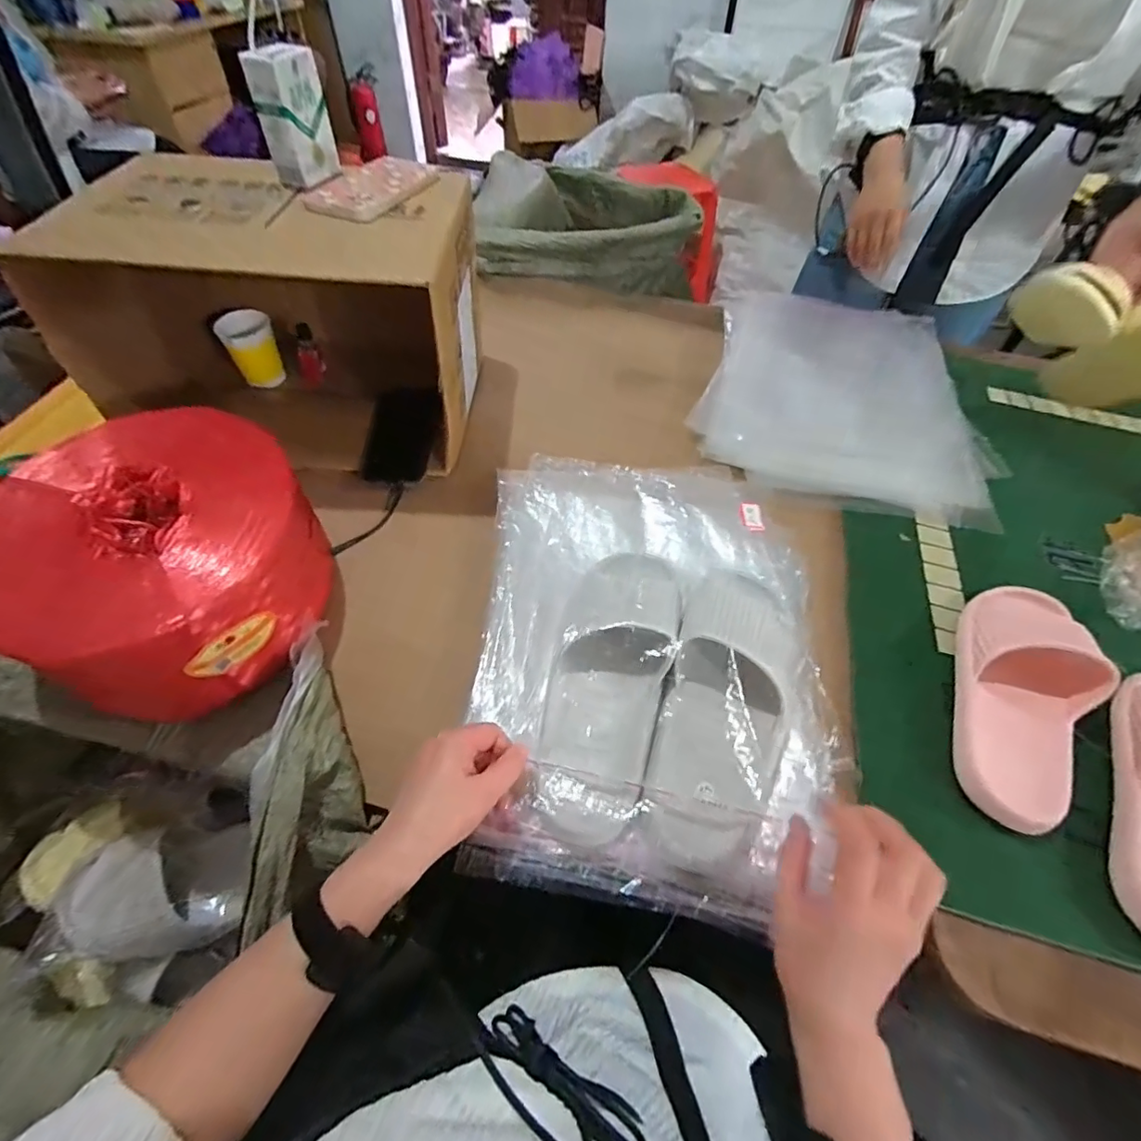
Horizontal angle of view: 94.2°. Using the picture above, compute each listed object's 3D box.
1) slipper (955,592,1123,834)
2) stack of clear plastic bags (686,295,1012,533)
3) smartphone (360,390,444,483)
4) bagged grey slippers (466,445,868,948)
[{"bbox_3d":[0.420,0.109,0.487,0.103,0.063,0.259,22,55,14],"label":"slipper"},{"bbox_3d":[0.405,-0.283,0.799,0.390,0.039,0.489,12,53,8],"label":"stack of clear plastic bags"},{"bbox_3d":[-0.205,-0.163,0.647,0.077,0.121,0.016,16,15,-12],"label":"smartphone"},{"bbox_3d":[0.084,0.051,0.525,0.334,0.090,0.463,3,52,-2],"label":"bagged grey slippers"}]

